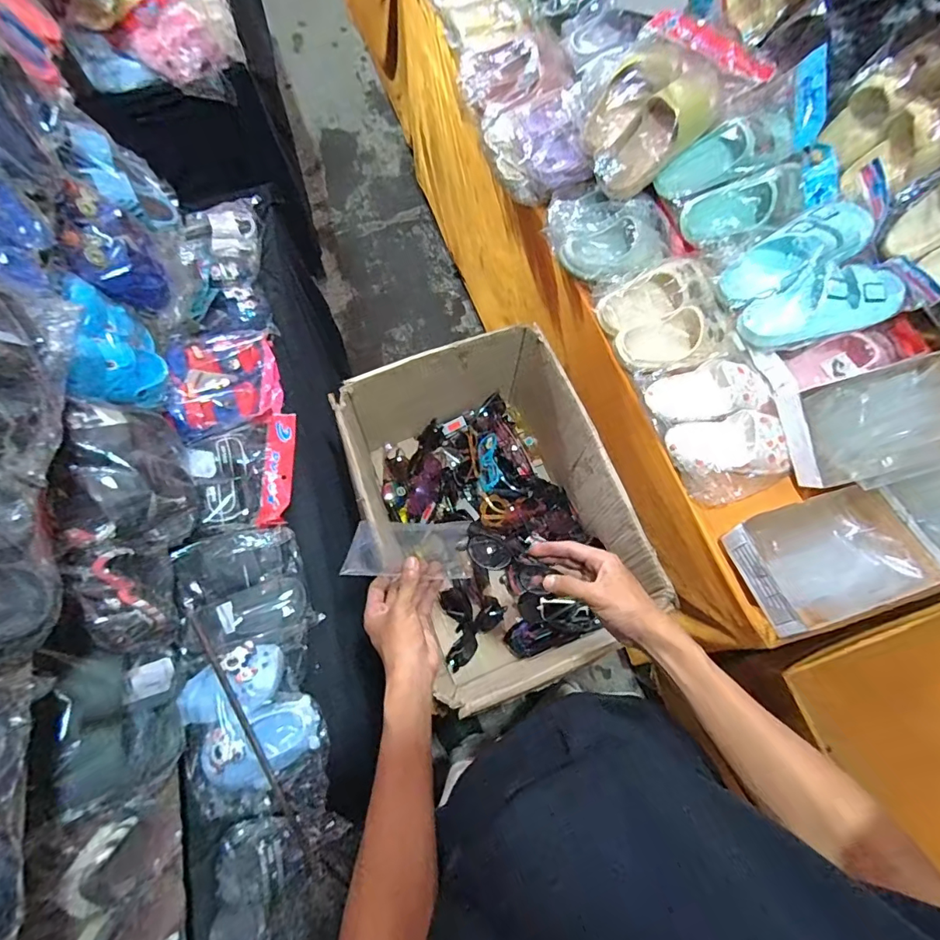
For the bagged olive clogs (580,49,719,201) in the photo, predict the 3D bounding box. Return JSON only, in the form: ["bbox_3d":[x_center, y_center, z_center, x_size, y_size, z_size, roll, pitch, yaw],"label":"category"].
[{"bbox_3d":[0.320,-0.649,0.879,0.264,0.073,0.184,-42,78,10],"label":"bagged olive clogs"}]

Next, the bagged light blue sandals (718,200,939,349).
[{"bbox_3d":[0.592,-0.316,0.825,0.253,0.090,0.227,-31,77,20],"label":"bagged light blue sandals"}]

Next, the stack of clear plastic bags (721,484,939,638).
[{"bbox_3d":[0.521,0.123,0.693,0.242,0.062,0.161,-19,71,-8],"label":"stack of clear plastic bags"}]

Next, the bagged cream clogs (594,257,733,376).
[{"bbox_3d":[0.353,-0.264,0.845,0.222,0.079,0.178,-19,71,-8],"label":"bagged cream clogs"}]

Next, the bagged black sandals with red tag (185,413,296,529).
[{"bbox_3d":[-0.358,-0.003,0.749,0.142,0.046,0.190,-6,70,-3],"label":"bagged black sandals with red tag"}]

